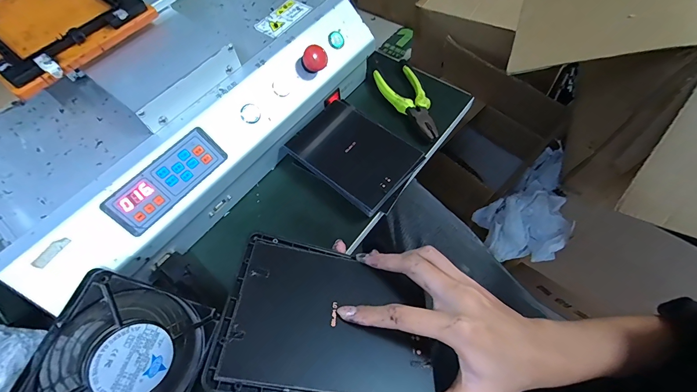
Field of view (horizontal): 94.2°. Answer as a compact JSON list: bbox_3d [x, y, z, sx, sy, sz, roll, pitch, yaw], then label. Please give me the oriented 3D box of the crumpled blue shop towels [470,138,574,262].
[{"bbox_3d":[0.362,0.020,0.615,0.234,0.085,0.145,-38,66,-16],"label":"crumpled blue shop towels"}]

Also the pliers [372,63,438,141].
[{"bbox_3d":[0.085,-0.133,0.459,0.055,0.014,0.137,-17,62,-6],"label":"pliers"}]

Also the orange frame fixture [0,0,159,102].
[{"bbox_3d":[-0.329,-0.197,0.347,0.202,0.017,0.149,34,69,19],"label":"orange frame fixture"}]

